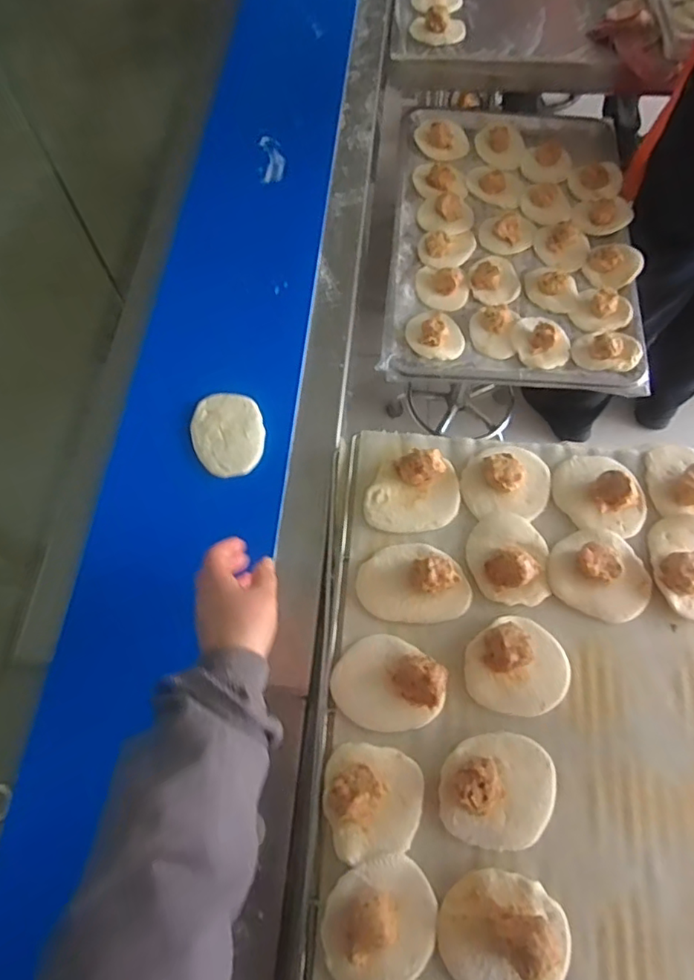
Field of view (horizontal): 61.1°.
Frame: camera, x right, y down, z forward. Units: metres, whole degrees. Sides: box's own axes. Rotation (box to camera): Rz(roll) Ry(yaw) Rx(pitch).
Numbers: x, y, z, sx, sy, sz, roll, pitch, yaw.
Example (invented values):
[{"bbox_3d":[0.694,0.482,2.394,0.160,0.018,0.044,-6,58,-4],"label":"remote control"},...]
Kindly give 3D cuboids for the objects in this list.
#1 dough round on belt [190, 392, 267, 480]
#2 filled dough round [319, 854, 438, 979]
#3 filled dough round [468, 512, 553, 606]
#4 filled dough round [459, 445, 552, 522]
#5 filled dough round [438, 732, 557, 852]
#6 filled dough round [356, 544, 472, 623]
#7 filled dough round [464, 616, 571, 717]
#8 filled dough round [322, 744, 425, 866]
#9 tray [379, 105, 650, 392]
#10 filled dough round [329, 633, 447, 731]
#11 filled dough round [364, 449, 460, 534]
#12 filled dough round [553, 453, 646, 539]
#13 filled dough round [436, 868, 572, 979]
[{"bbox_3d":[-0.135,-0.064,0.670,0.079,0.006,0.105,-13,66,-5],"label":"dough round on belt"},{"bbox_3d":[0.027,0.343,0.457,0.091,0.035,0.087,0,66,1],"label":"filled dough round"},{"bbox_3d":[0.163,0.063,0.581,0.077,0.035,0.091,2,66,2],"label":"filled dough round"},{"bbox_3d":[0.171,-0.014,0.617,0.094,0.031,0.080,3,66,3],"label":"filled dough round"},{"bbox_3d":[0.132,0.255,0.499,0.103,0.033,0.089,-3,66,0],"label":"filled dough round"},{"bbox_3d":[0.066,0.088,0.576,0.108,0.033,0.073,-3,66,0],"label":"filled dough round"},{"bbox_3d":[0.160,0.158,0.539,0.092,0.035,0.084,0,66,1],"label":"filled dough round"},{"bbox_3d":[0.022,0.265,0.496,0.084,0.035,0.086,0,66,1],"label":"filled dough round"},{"bbox_3d":[0.278,-0.435,1.004,0.410,0.044,0.584,5,66,3],"label":"tray"},{"bbox_3d":[0.037,0.176,0.536,0.099,0.038,0.077,20,68,10],"label":"filled dough round"},{"bbox_3d":[0.070,0.001,0.618,0.094,0.033,0.084,10,66,6],"label":"filled dough round"},{"bbox_3d":[0.267,-0.001,0.606,0.084,0.025,0.099,-41,71,-16],"label":"filled dough round"},{"bbox_3d":[0.125,0.346,0.453,0.100,0.040,0.082,10,66,5],"label":"filled dough round"}]

